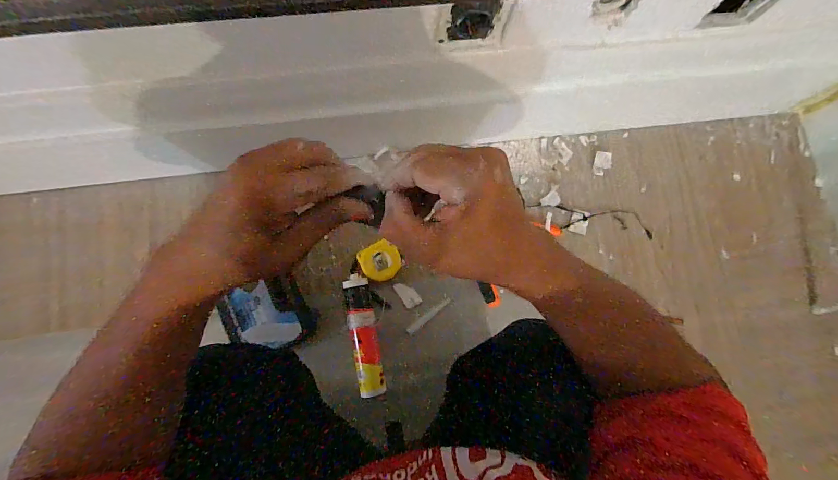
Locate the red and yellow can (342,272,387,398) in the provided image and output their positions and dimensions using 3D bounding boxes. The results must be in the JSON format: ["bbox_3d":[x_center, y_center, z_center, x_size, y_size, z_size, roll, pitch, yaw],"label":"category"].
[{"bbox_3d":[-0.105,0.179,0.704,0.048,0.042,0.220,-12,89,-3],"label":"red and yellow can"}]

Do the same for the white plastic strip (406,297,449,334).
[{"bbox_3d":[0.019,0.149,0.736,0.104,0.008,0.015,-38,86,-7],"label":"white plastic strip"}]

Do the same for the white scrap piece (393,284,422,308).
[{"bbox_3d":[-0.023,0.110,0.749,0.034,0.004,0.059,-33,86,-6],"label":"white scrap piece"}]

